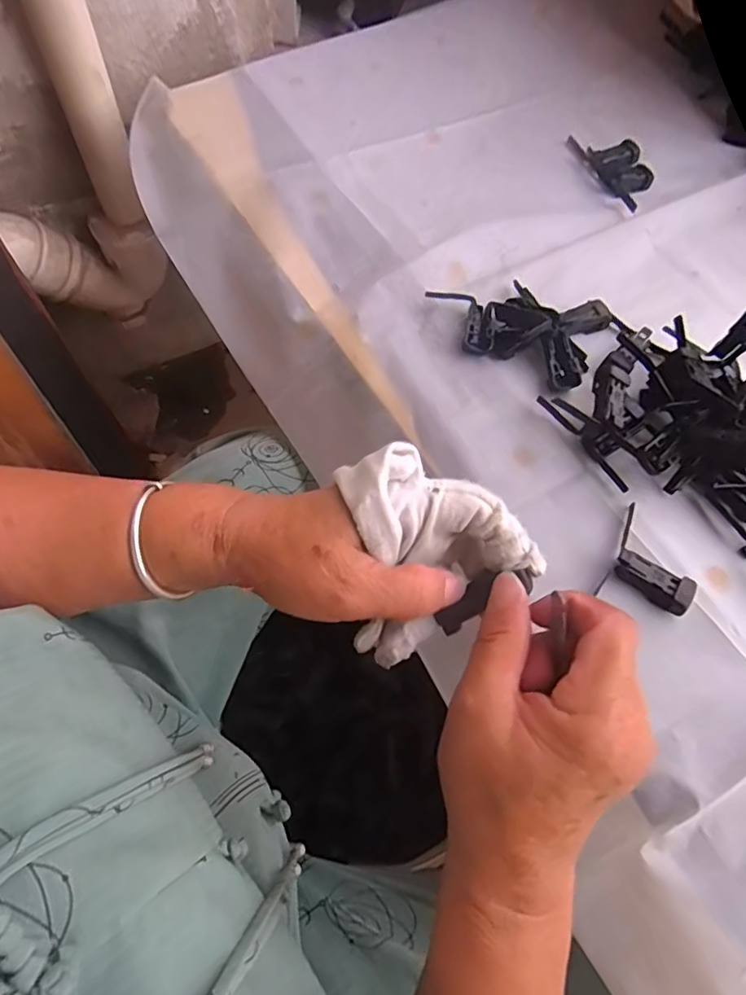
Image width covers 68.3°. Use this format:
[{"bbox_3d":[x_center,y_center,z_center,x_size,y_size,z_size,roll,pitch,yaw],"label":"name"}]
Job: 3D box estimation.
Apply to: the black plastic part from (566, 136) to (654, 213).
[{"bbox_3d":[0.227,-0.300,0.501,0.051,0.013,0.109,-16,67,-10],"label":"black plastic part"}]

